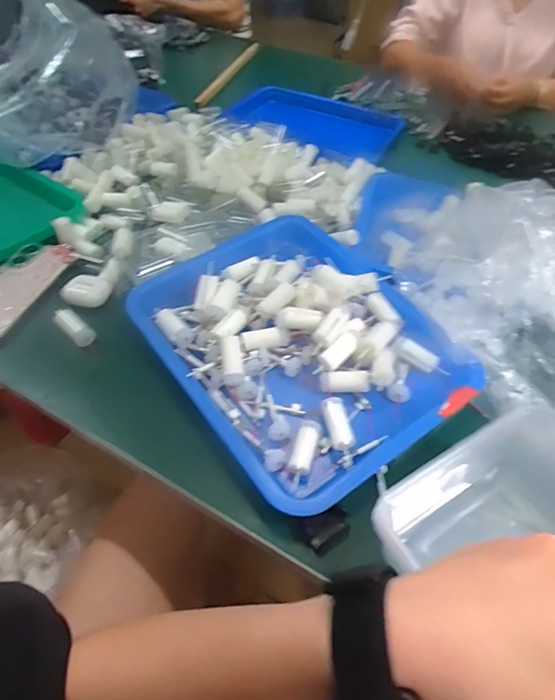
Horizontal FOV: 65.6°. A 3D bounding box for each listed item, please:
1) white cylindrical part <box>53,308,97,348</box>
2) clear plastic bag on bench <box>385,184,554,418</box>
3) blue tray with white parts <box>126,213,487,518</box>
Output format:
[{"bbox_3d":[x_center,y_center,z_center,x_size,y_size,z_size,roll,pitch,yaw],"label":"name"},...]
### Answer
[{"bbox_3d":[-0.228,-0.025,0.484,0.052,0.020,0.023,36,56,24],"label":"white cylindrical part"},{"bbox_3d":[0.289,-0.067,0.482,0.226,0.125,0.345,-25,56,-23],"label":"clear plastic bag on bench"},{"bbox_3d":[0.020,-0.019,0.469,0.266,0.063,0.335,-31,58,-26],"label":"blue tray with white parts"}]

